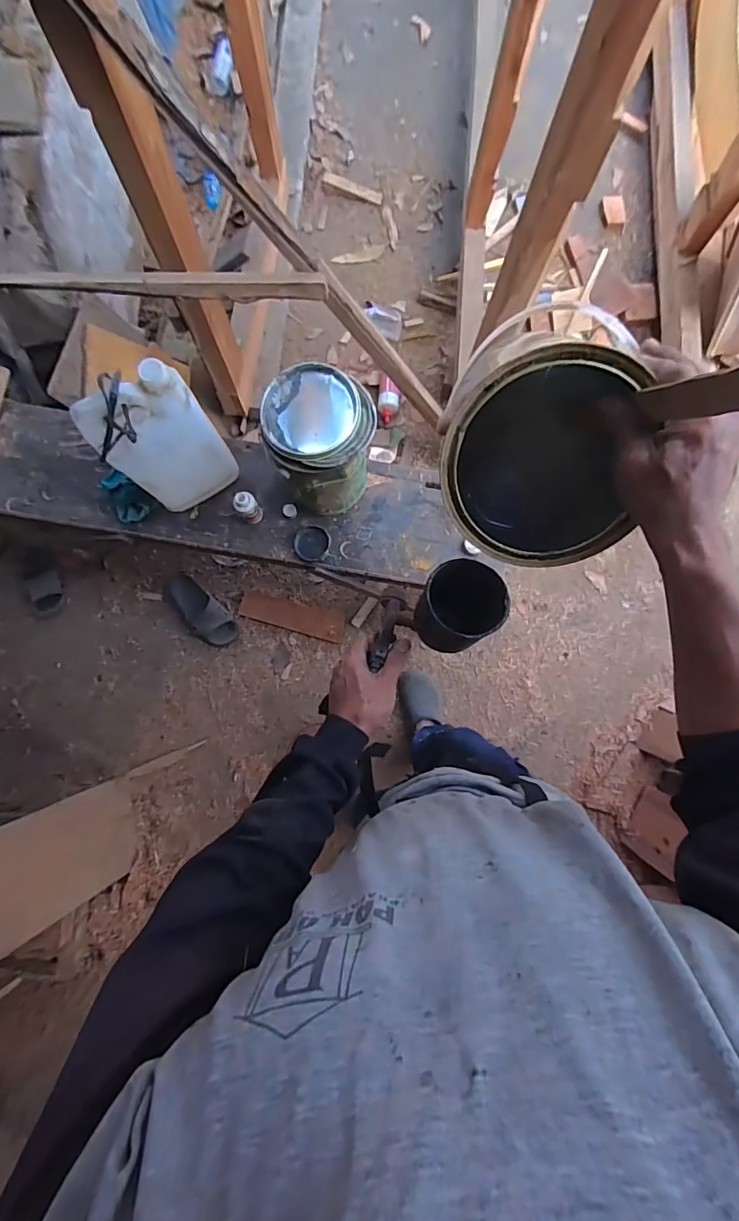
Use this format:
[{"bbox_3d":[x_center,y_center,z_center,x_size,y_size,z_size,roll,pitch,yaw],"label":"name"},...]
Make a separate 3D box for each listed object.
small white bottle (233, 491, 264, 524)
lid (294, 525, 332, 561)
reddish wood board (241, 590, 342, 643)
[{"bbox_3d":[-0.251,-0.211,0.972,0.044,0.107,0.040,0,78,0],"label":"small white bottle"},{"bbox_3d":[-0.122,-0.145,1.001,0.077,0.010,0.072,0,78,0],"label":"lid"},{"bbox_3d":[-0.240,0.019,1.449,0.320,0.019,0.085,15,78,3],"label":"reddish wood board"}]

